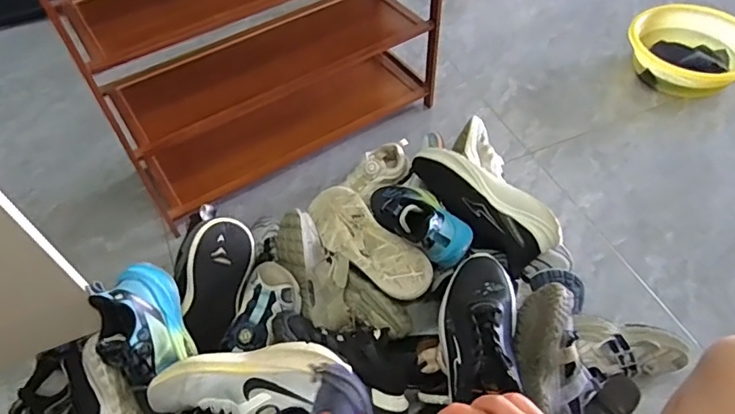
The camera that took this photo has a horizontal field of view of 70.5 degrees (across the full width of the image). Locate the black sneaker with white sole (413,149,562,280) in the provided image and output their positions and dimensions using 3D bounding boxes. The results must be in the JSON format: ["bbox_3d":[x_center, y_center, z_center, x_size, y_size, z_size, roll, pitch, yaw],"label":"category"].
[{"bbox_3d":[0.188,-0.010,0.904,0.080,0.102,0.294,-36,62,-22],"label":"black sneaker with white sole"}]

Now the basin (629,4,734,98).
[{"bbox_3d":[0.817,-0.393,1.334,0.268,0.123,0.281,-1,52,1],"label":"basin"}]

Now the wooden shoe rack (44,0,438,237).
[{"bbox_3d":[-0.192,-0.379,0.978,0.668,0.644,0.277,-28,56,-18],"label":"wooden shoe rack"}]

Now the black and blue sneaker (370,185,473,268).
[{"bbox_3d":[0.089,0.007,0.923,0.107,0.081,0.237,-30,38,-20],"label":"black and blue sneaker"}]

